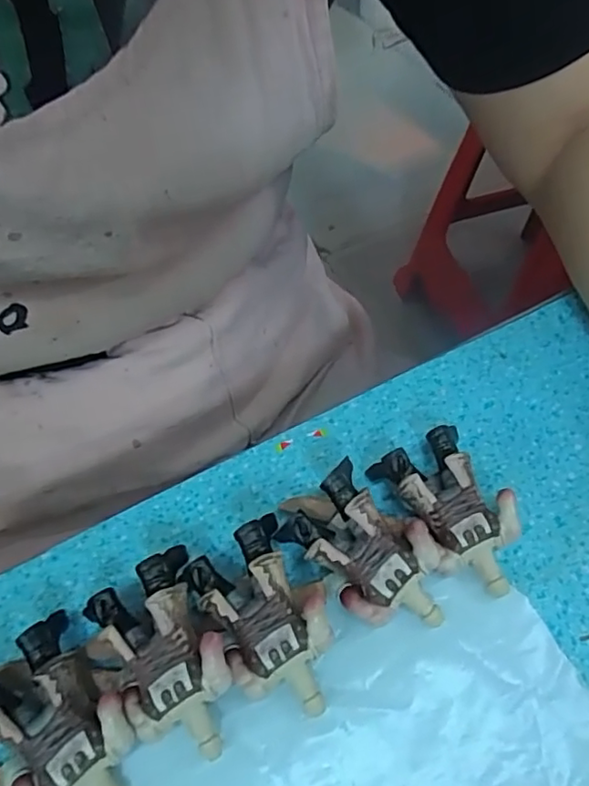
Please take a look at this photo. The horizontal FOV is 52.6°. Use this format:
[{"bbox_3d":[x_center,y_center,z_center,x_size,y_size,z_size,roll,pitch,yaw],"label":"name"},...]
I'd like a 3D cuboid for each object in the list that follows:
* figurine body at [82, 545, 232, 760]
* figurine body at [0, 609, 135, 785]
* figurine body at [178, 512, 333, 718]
[{"bbox_3d":[-0.039,0.083,0.188,0.034,0.024,0.058,-27,62,-16],"label":"figurine body"},{"bbox_3d":[-0.070,0.102,0.179,0.035,0.020,0.058,-35,64,-20],"label":"figurine body"},{"bbox_3d":[-0.009,0.075,0.194,0.034,0.022,0.057,-28,62,-17],"label":"figurine body"}]

